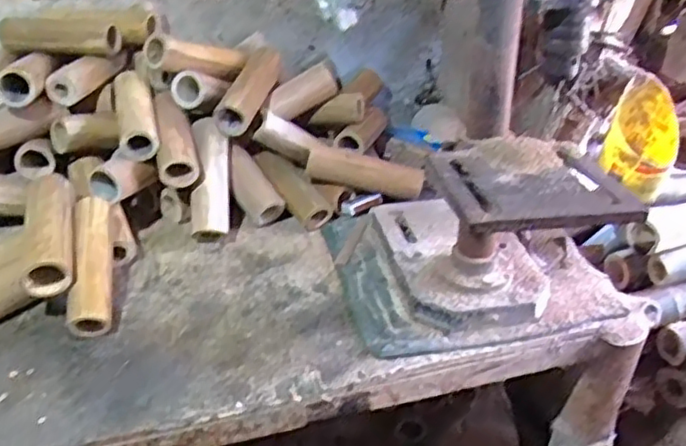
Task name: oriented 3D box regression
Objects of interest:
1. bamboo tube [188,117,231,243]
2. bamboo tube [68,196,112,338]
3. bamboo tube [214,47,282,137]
[{"bbox_3d":[-0.194,-0.068,0.972,0.053,0.042,0.178,-1,76,-4],"label":"bamboo tube"},{"bbox_3d":[-0.309,0.045,0.814,0.044,0.050,0.182,-6,57,-11],"label":"bamboo tube"},{"bbox_3d":[-0.141,-0.213,1.035,0.061,0.056,0.182,10,49,14],"label":"bamboo tube"}]

